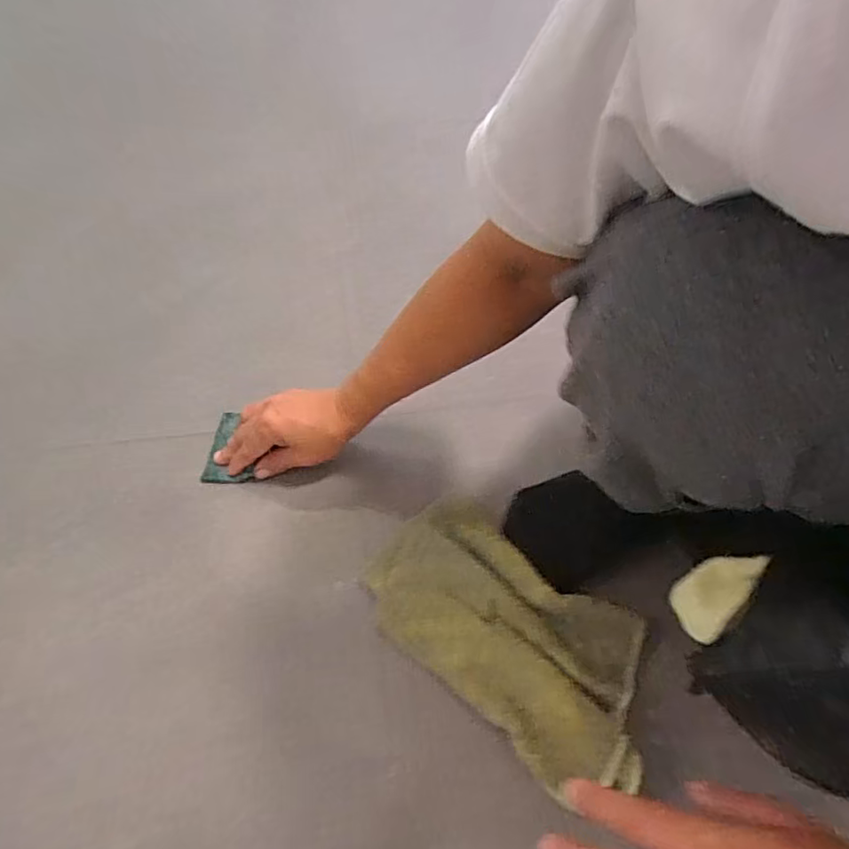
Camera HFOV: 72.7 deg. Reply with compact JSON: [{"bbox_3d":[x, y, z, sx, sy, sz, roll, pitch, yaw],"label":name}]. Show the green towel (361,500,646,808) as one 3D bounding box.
[{"bbox_3d":[0.065,0.149,0.426,0.228,0.033,0.130,38,61,23],"label":"green towel"}]

